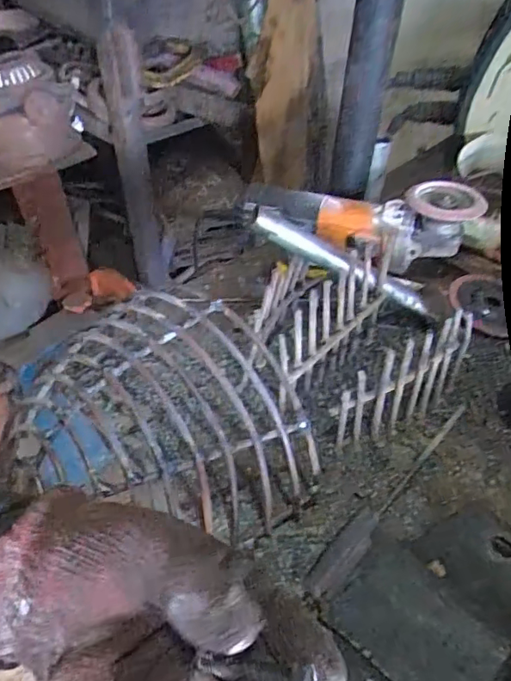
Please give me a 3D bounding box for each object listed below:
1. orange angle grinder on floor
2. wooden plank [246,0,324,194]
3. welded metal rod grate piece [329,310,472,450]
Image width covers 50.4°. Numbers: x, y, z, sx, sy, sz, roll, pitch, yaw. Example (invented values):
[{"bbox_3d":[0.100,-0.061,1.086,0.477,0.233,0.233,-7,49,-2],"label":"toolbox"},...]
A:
[{"bbox_3d":[0.116,-0.149,0.627,0.271,0.075,0.083,11,44,13],"label":"orange angle grinder on floor"},{"bbox_3d":[0.070,-0.545,1.091,0.156,0.522,0.091,4,43,5],"label":"wooden plank"},{"bbox_3d":[0.125,0.033,0.454,0.134,0.098,0.028,-22,47,-21],"label":"welded metal rod grate piece"}]

